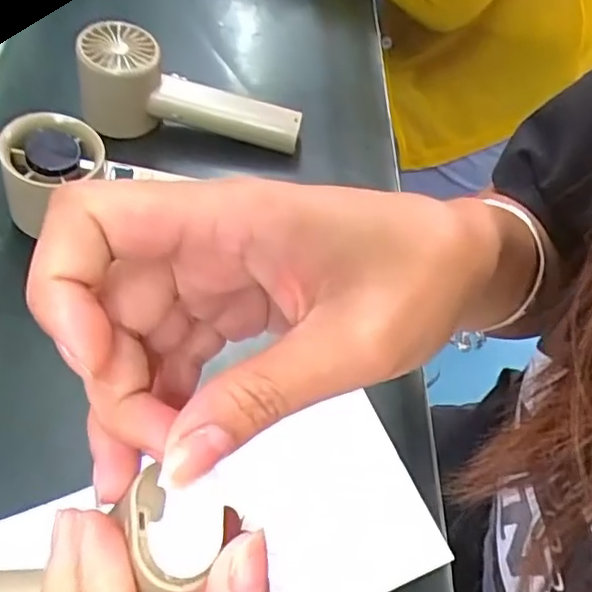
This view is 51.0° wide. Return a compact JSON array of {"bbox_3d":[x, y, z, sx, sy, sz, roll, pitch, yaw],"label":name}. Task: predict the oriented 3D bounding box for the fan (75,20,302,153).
[{"bbox_3d":[-0.075,-0.140,0.452,0.154,0.062,0.044,15,55,-9],"label":"fan"}]

